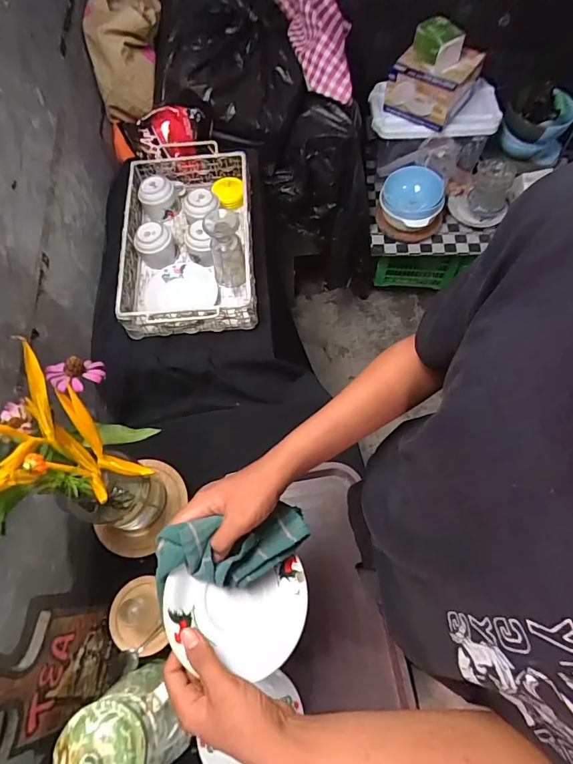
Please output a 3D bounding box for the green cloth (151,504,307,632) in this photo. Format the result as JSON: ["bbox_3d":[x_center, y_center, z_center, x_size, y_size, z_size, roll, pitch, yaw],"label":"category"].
[{"bbox_3d":[-0.050,0.171,0.433,0.158,0.037,0.068,-3,62,-25],"label":"green cloth"}]

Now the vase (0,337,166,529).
[{"bbox_3d":[-0.261,0.108,0.543,0.120,0.337,0.196,31,70,16],"label":"vase"}]

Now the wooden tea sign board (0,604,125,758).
[{"bbox_3d":[-0.281,0.349,0.511,0.016,0.265,0.133,0,71,14],"label":"wooden tea sign board"}]

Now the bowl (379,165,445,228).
[{"bbox_3d":[0.347,-0.510,1.177,0.165,0.086,0.159,-1,65,2],"label":"bowl"}]

